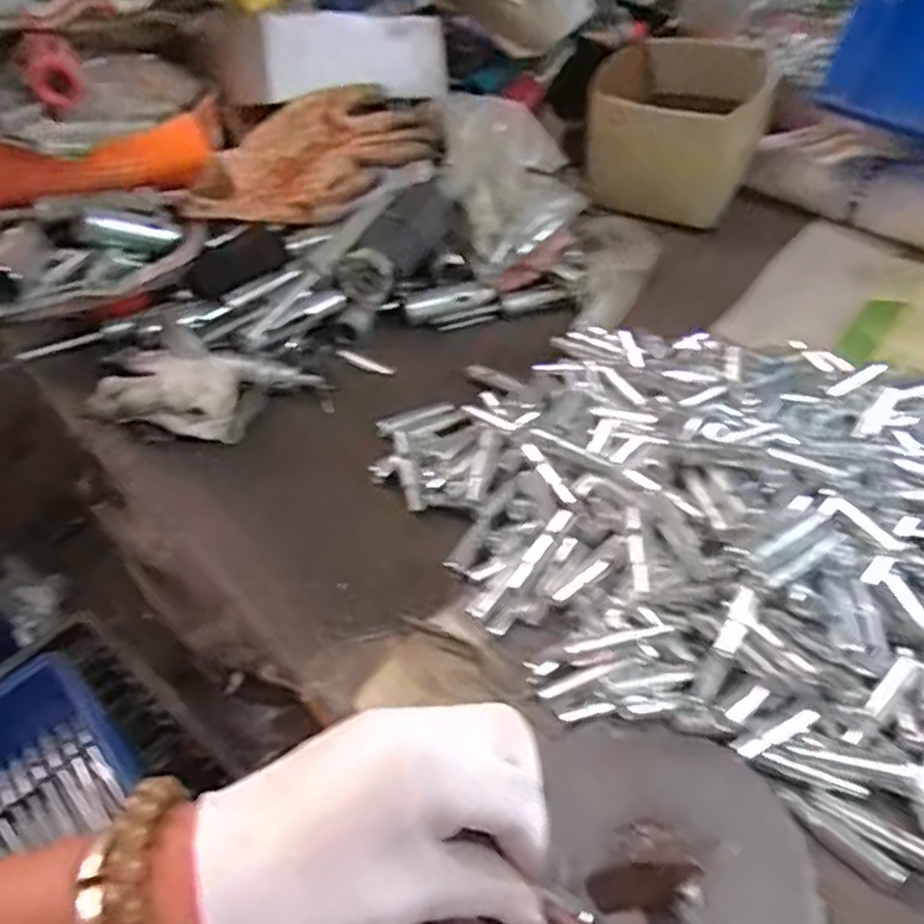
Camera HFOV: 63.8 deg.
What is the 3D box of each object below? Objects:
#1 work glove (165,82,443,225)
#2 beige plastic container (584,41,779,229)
[{"bbox_3d":[-0.111,-0.238,0.580,0.226,0.057,0.080,-28,54,-23],"label":"work glove"},{"bbox_3d":[0.198,-0.319,0.697,0.150,0.099,0.210,10,49,8],"label":"beige plastic container"}]

